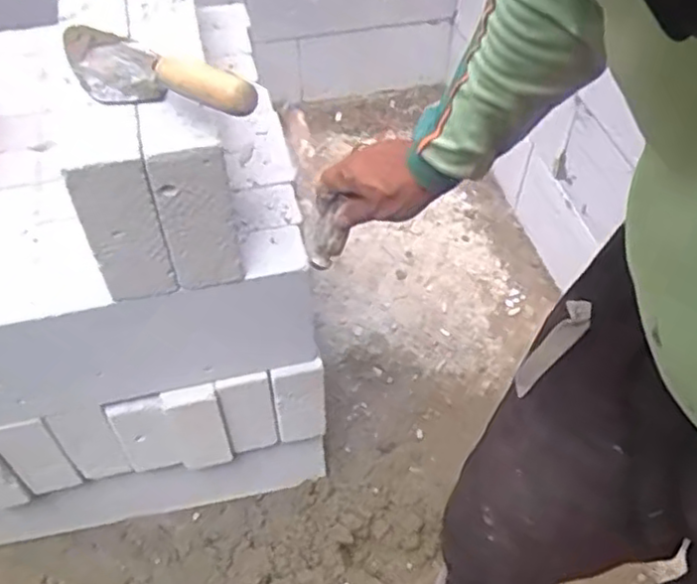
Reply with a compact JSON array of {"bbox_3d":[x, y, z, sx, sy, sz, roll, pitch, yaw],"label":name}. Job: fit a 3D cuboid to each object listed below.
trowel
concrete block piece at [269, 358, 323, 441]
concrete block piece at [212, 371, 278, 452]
[{"bbox_3d":[-0.196,-0.211,0.703,0.077,0.056,0.312,-39,44,-25],"label":"trowel"},{"bbox_3d":[-0.070,0.160,1.022,0.073,0.184,0.020,-16,53,-11],"label":"concrete block piece"},{"bbox_3d":[-0.145,0.177,1.049,0.073,0.182,0.025,-18,53,-12],"label":"concrete block piece"}]

